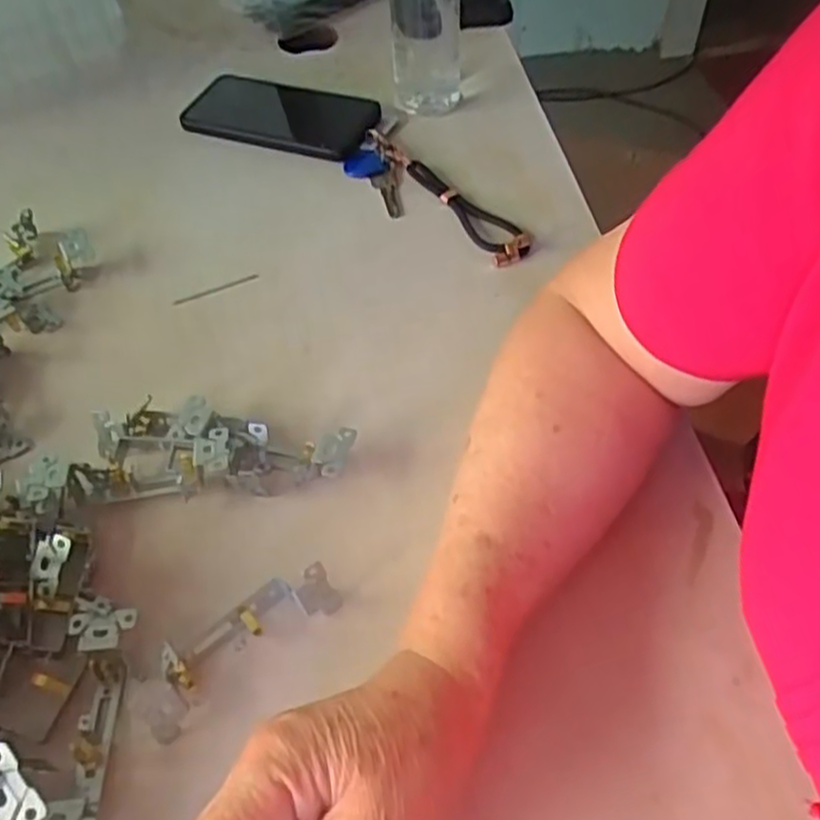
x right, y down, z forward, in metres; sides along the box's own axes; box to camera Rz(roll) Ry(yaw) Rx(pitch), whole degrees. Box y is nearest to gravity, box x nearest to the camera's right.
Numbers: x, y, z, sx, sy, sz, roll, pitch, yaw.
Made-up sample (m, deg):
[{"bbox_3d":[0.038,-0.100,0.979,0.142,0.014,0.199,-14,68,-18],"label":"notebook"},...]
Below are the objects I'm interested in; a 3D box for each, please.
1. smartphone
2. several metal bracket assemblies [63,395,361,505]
[{"bbox_3d":[-0.111,-0.261,0.653,0.164,0.012,0.097,16,55,14],"label":"smartphone"},{"bbox_3d":[-0.112,0.020,0.432,0.150,0.029,0.060,-4,53,0],"label":"several metal bracket assemblies"}]

